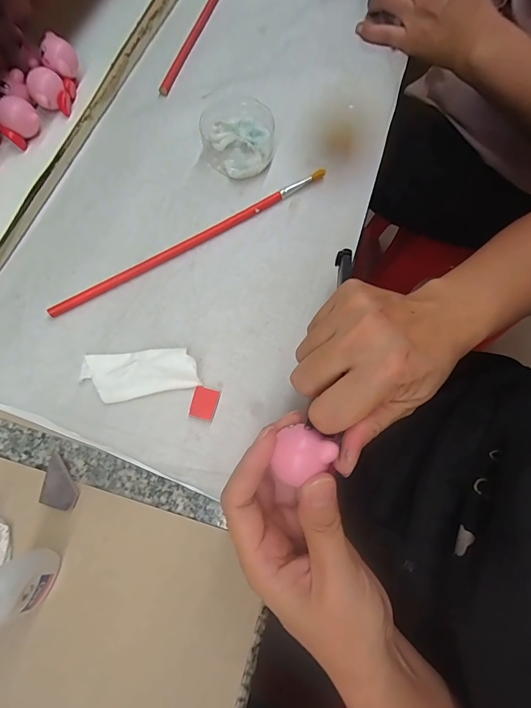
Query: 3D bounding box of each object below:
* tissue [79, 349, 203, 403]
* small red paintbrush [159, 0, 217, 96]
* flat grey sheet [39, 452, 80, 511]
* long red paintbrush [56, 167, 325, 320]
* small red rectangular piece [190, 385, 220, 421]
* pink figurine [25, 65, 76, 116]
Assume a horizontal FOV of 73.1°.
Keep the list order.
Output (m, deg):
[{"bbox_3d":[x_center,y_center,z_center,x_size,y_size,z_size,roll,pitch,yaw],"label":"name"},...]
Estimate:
[{"bbox_3d":[-0.092,0.014,0.261,0.084,0.012,0.035,-4,73,0],"label":"tissue"},{"bbox_3d":[-0.070,-0.347,0.378,0.011,0.004,0.197,16,74,6],"label":"small red paintbrush"},{"bbox_3d":[-0.138,0.087,0.237,0.020,0.010,0.038,-36,75,-9],"label":"flat grey sheet"},{"bbox_3d":[-0.056,-0.098,0.302,0.257,0.006,0.010,-31,77,-11],"label":"long red paintbrush"},{"bbox_3d":[-0.044,0.035,0.260,0.018,0.005,0.023,12,74,5],"label":"small red rectangular piece"},{"bbox_3d":[-0.186,-0.229,0.313,0.033,0.025,0.029,-12,73,-2],"label":"pink figurine"}]

